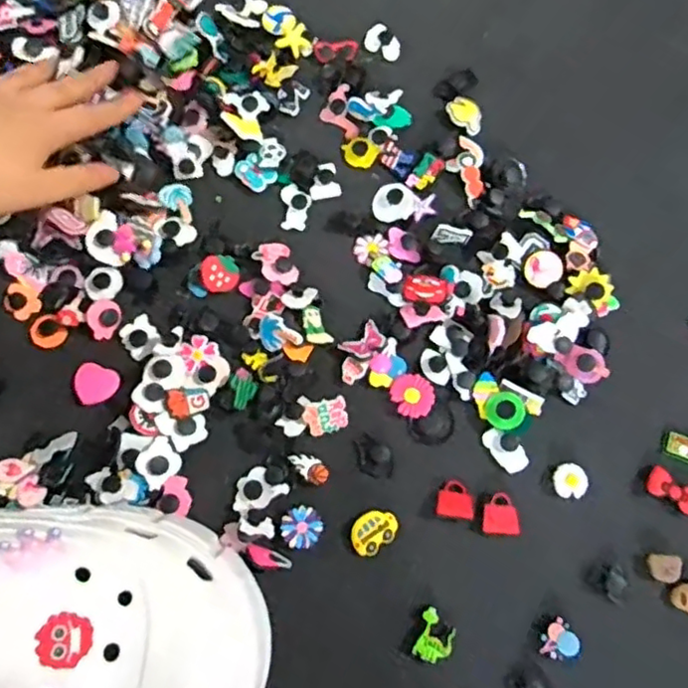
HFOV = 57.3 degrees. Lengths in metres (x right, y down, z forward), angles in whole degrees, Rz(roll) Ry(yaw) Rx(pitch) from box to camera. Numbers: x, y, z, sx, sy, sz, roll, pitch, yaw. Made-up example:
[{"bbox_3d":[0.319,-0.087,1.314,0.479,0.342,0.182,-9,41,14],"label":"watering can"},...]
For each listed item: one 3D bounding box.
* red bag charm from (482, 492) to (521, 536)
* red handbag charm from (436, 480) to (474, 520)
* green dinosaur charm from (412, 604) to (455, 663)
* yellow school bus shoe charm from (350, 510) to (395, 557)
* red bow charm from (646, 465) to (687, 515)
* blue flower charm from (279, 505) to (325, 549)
[{"bbox_3d":[0.097,0.104,0.385,0.023,0.004,0.025,4,77,-1],"label":"red bag charm"},{"bbox_3d":[0.069,0.096,0.386,0.022,0.004,0.022,8,77,0],"label":"red handbag charm"},{"bbox_3d":[0.054,0.171,0.367,0.020,0.006,0.028,20,77,3],"label":"green dinosaur charm"},{"bbox_3d":[0.017,0.114,0.381,0.029,0.004,0.022,-37,80,-10],"label":"yellow school bus shoe charm"},{"bbox_3d":[0.207,0.091,0.393,0.030,0.008,0.019,35,78,6],"label":"red bow charm"},{"bbox_3d":[-0.026,0.110,0.380,0.024,0.004,0.024,0,77,-2],"label":"blue flower charm"}]

